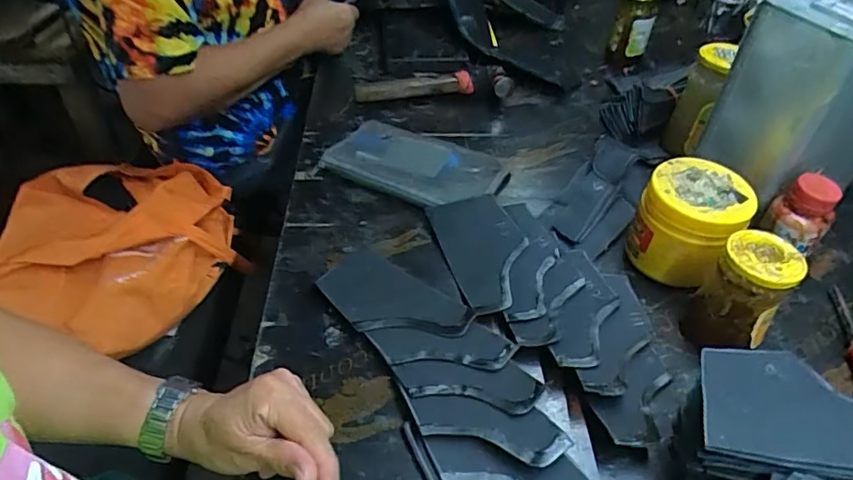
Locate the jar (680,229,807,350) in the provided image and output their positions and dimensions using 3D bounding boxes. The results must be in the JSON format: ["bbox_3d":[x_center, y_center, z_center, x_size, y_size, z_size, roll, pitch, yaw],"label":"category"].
[{"bbox_3d":[0.265,0.049,0.465,0.060,0.107,0.055,1,44,-1],"label":"jar"}]

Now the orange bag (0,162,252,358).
[{"bbox_3d":[-0.463,-0.002,0.838,0.323,0.091,0.349,-11,45,-14],"label":"orange bag"}]

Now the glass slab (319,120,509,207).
[{"bbox_3d":[-0.016,-0.101,0.690,0.229,0.021,0.129,22,49,25],"label":"glass slab"}]

